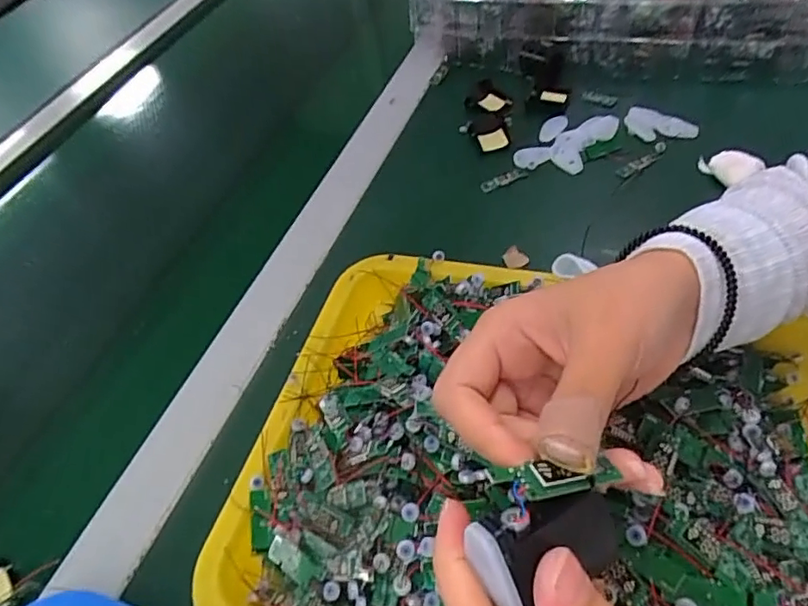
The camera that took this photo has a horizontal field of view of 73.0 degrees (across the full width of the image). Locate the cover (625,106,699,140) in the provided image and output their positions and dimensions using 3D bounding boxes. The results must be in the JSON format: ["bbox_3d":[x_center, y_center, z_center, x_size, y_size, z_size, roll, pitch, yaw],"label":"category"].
[{"bbox_3d":[0.232,-0.160,0.495,0.061,0.015,0.026,20,57,25],"label":"cover"}]

